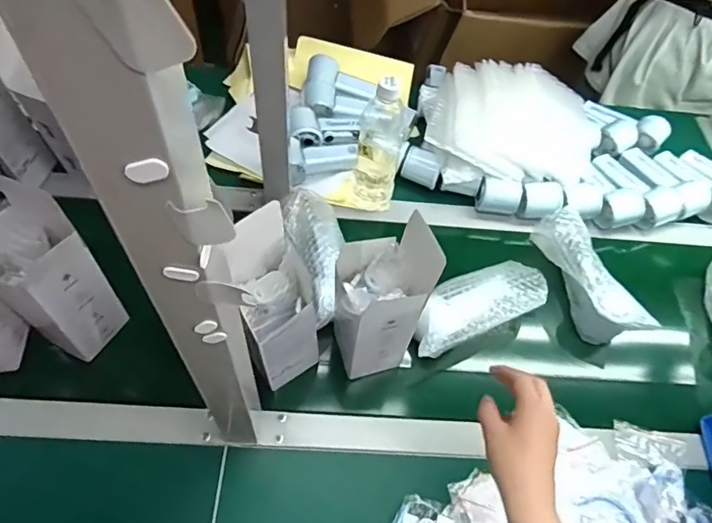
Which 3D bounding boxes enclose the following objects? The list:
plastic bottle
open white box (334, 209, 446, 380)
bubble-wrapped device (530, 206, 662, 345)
[{"bbox_3d":[0.033,-0.166,0.710,0.063,0.216,0.059,11,58,3],"label":"plastic bottle"},{"bbox_3d":[0.026,0.047,0.561,0.090,0.219,0.087,-9,59,-9],"label":"open white box"},{"bbox_3d":[0.329,0.019,0.714,0.064,0.080,0.198,-15,60,-12],"label":"bubble-wrapped device"}]

